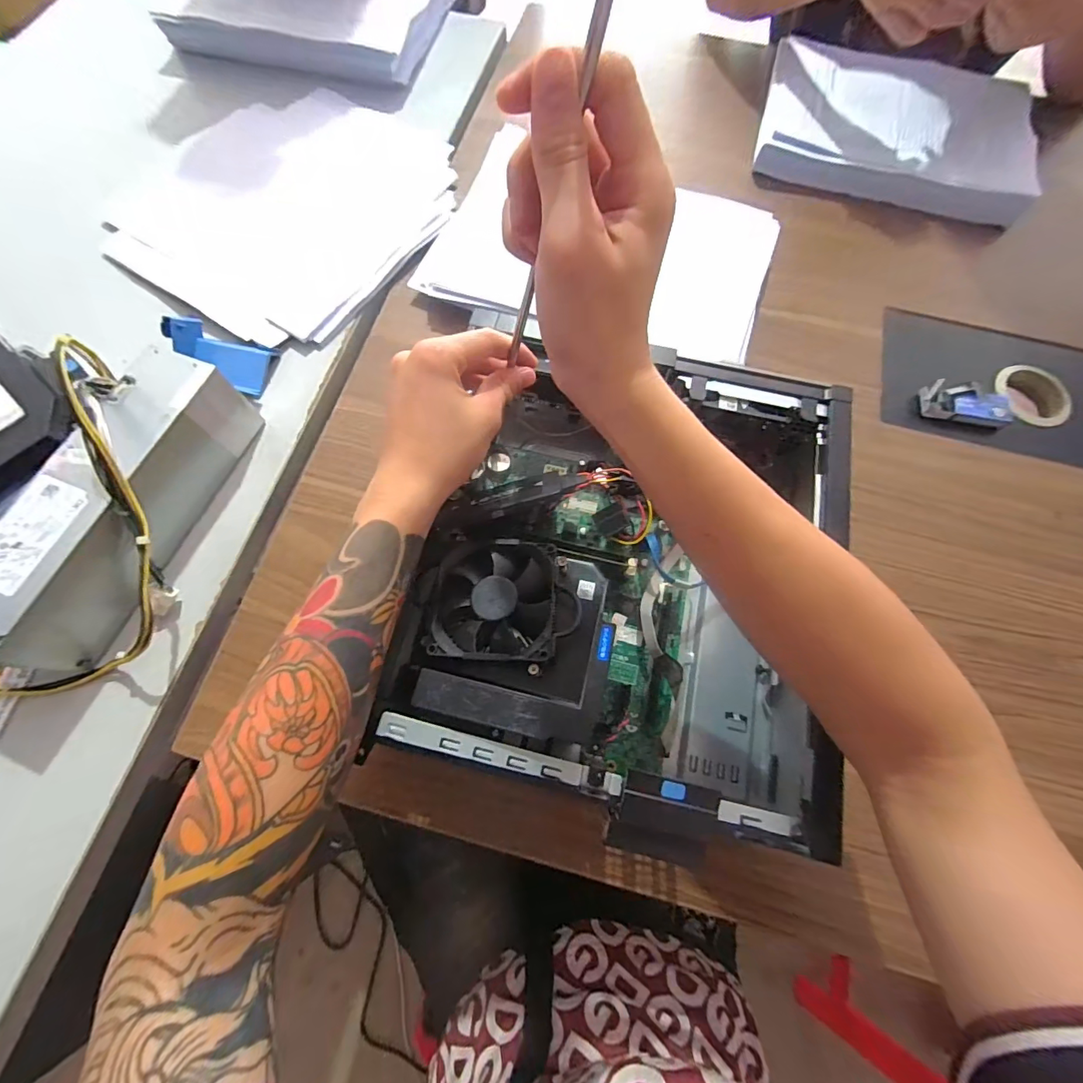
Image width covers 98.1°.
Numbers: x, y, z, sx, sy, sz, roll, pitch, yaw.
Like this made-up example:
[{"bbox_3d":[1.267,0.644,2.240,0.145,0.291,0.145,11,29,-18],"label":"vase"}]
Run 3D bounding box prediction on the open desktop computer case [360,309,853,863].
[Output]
[{"bbox_3d":[0.055,0.023,0.340,0.279,0.098,0.335,10,70,3],"label":"open desktop computer case"}]

